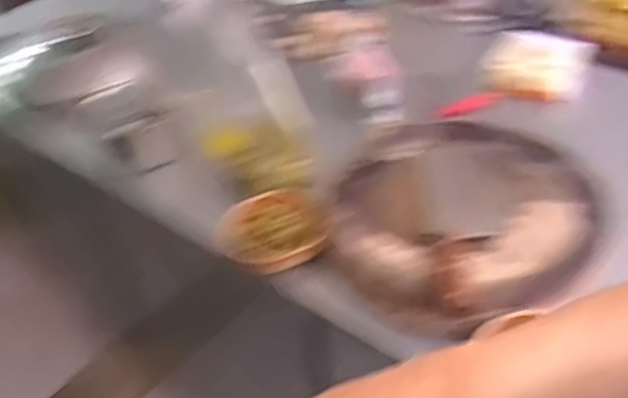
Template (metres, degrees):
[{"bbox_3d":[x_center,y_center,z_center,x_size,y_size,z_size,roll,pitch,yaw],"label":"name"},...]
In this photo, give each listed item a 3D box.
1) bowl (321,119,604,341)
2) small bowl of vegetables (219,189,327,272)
[{"bbox_3d":[0.180,0.007,0.856,0.332,0.082,0.351,-4,40,3],"label":"bowl"},{"bbox_3d":[-0.051,0.042,0.854,0.122,0.041,0.125,-4,40,3],"label":"small bowl of vegetables"}]

